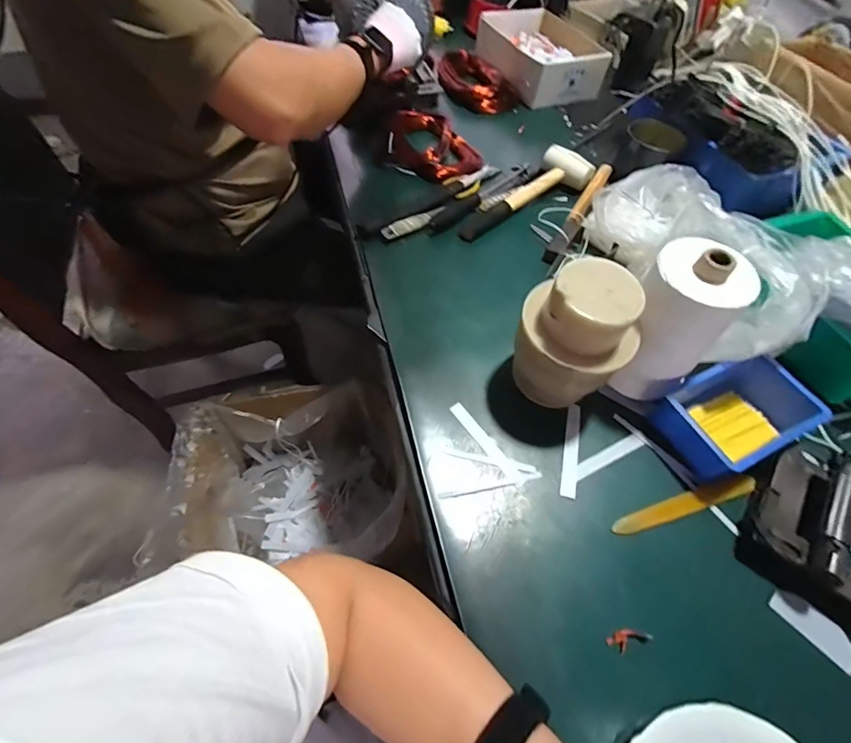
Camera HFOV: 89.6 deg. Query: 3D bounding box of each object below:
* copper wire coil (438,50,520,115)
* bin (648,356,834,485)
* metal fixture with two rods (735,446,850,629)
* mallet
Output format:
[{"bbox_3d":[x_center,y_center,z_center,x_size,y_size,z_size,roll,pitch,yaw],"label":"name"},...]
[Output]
[{"bbox_3d":[0.098,-0.616,0.916,0.127,0.045,0.194,-22,61,-16],"label":"copper wire coil"},{"bbox_3d":[0.345,0.045,0.470,0.162,0.052,0.100,-21,61,-16],"label":"bin"},{"bbox_3d":[0.421,0.167,0.400,0.208,0.049,0.163,28,60,15],"label":"metal fixture with two rods"},{"bbox_3d":[0.166,-0.275,0.670,0.083,0.036,0.257,36,62,19],"label":"mallet"}]

